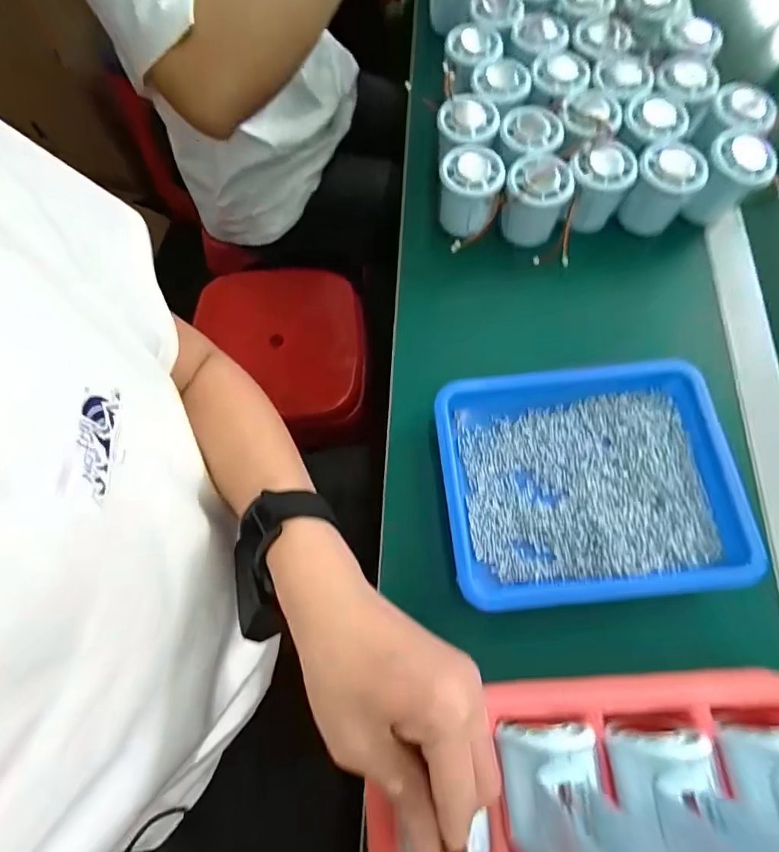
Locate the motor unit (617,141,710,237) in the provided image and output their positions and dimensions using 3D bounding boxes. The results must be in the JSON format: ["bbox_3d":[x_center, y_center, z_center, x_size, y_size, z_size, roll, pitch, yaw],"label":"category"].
[{"bbox_3d":[0.252,-0.220,0.424,0.055,0.068,0.051,0,70,0],"label":"motor unit"}]

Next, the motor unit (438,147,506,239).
[{"bbox_3d":[0.074,-0.221,0.423,0.055,0.050,0.060,3,70,1],"label":"motor unit"}]

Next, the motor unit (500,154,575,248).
[{"bbox_3d":[0.135,-0.209,0.420,0.055,0.073,0.055,21,72,7],"label":"motor unit"}]

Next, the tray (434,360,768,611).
[{"bbox_3d":[0.155,0.041,0.348,0.219,0.033,0.171,-4,71,-2],"label":"tray"}]

